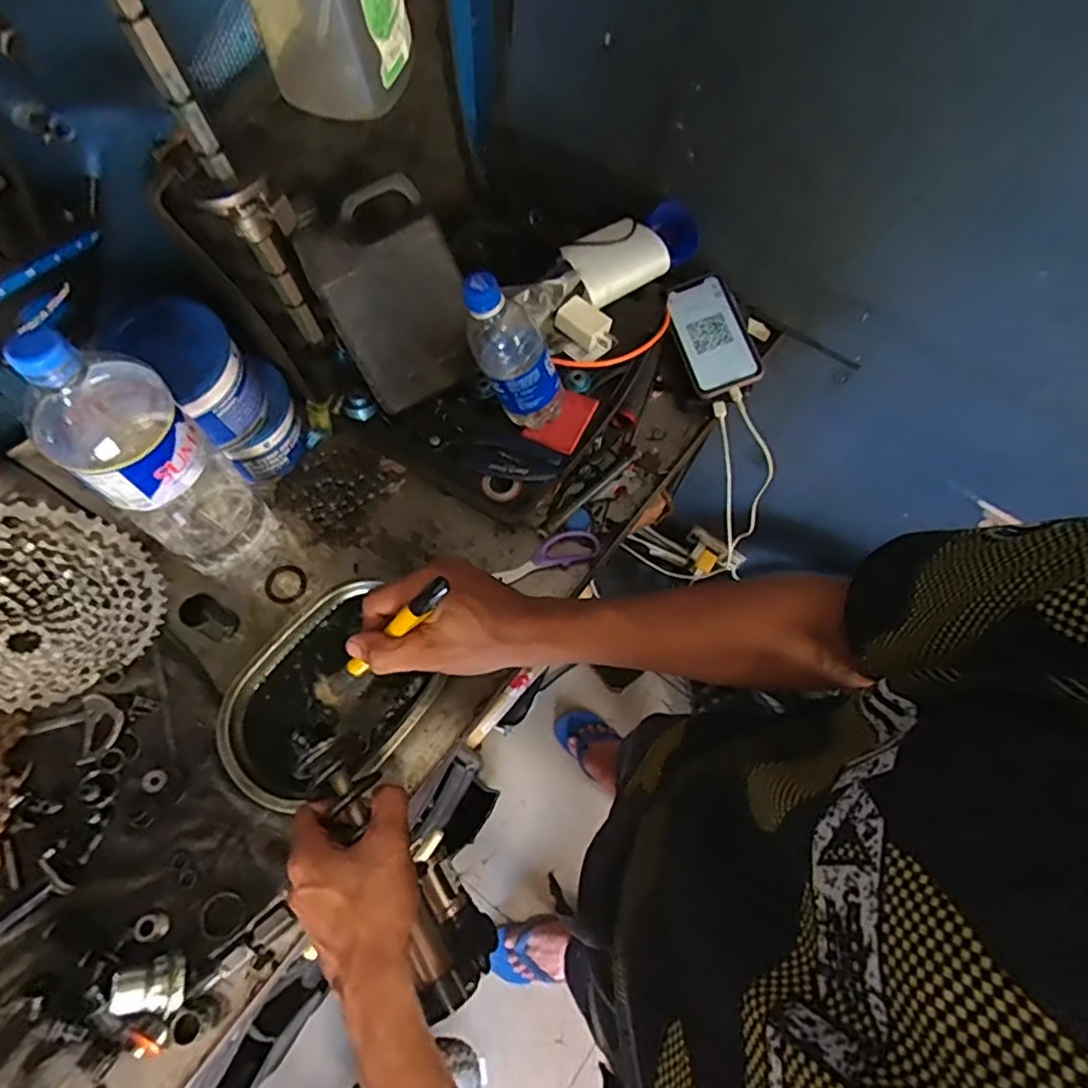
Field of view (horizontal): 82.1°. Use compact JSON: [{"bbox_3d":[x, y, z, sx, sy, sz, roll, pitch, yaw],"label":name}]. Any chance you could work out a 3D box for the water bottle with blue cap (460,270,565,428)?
[{"bbox_3d":[-0.031,-0.180,0.584,0.063,0.172,0.063,15,65,34],"label":"water bottle with blue cap"}]

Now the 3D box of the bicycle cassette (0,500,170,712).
[{"bbox_3d":[-0.428,0.065,0.513,0.195,0.191,0.047,-37,44,-15],"label":"bicycle cassette"}]

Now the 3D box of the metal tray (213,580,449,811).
[{"bbox_3d":[-0.197,0.145,0.583,0.155,0.039,0.195,30,70,8],"label":"metal tray"}]

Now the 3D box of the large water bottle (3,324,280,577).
[{"bbox_3d":[-0.312,-0.064,0.510,0.086,0.311,0.108,-39,75,-16],"label":"large water bottle"}]

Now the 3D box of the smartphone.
[{"bbox_3d":[0.196,-0.246,0.726,0.077,0.016,0.158,-19,69,6],"label":"smartphone"}]

